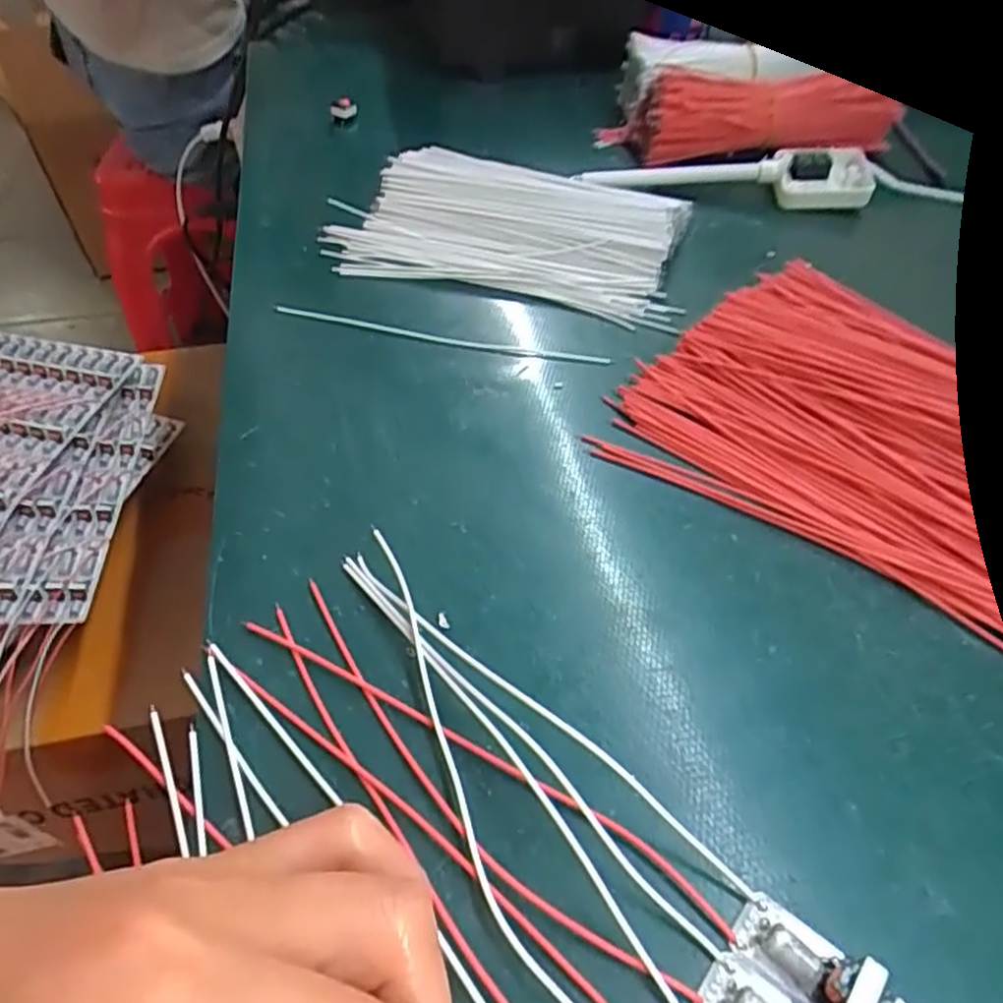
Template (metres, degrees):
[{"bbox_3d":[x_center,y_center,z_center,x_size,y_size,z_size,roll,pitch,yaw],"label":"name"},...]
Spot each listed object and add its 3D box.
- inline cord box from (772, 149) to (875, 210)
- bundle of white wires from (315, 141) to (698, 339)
[{"bbox_3d":[0.172,-0.174,0.380,0.049,0.023,0.028,-3,48,-3],"label":"inline cord box"},{"bbox_3d":[0.006,-0.142,0.354,0.168,0.016,0.114,14,49,12],"label":"bundle of white wires"}]

